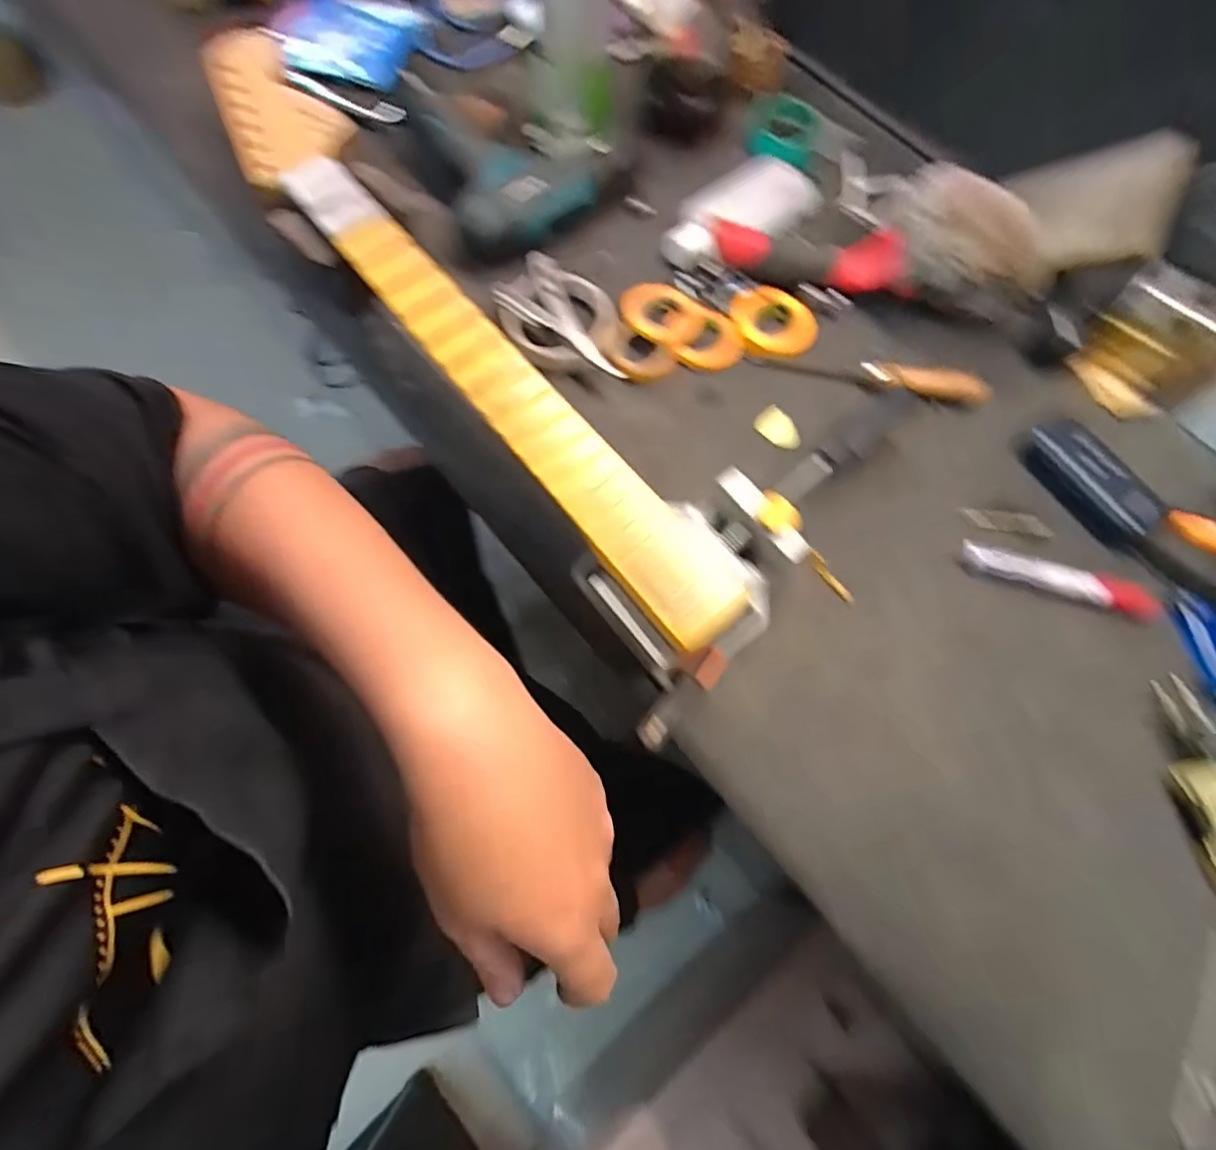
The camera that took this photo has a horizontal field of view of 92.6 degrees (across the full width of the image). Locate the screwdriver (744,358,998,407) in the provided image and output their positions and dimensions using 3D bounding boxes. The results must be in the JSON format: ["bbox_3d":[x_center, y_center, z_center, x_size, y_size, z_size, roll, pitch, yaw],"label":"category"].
[{"bbox_3d":[0.214,-0.169,0.474,0.188,0.018,0.021,15,70,3],"label":"screwdriver"}]

